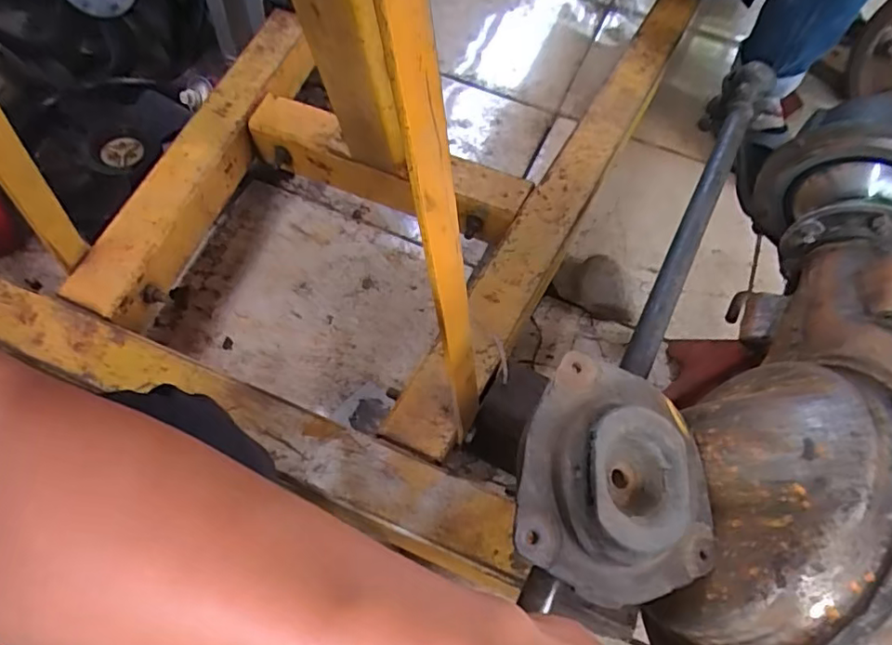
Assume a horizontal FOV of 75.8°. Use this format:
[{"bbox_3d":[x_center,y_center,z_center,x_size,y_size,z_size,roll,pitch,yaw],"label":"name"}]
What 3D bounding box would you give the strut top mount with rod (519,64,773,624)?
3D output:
[{"bbox_3d":[0.168,-0.045,0.426,0.121,0.071,0.509,20,60,9],"label":"strut top mount with rod"}]

